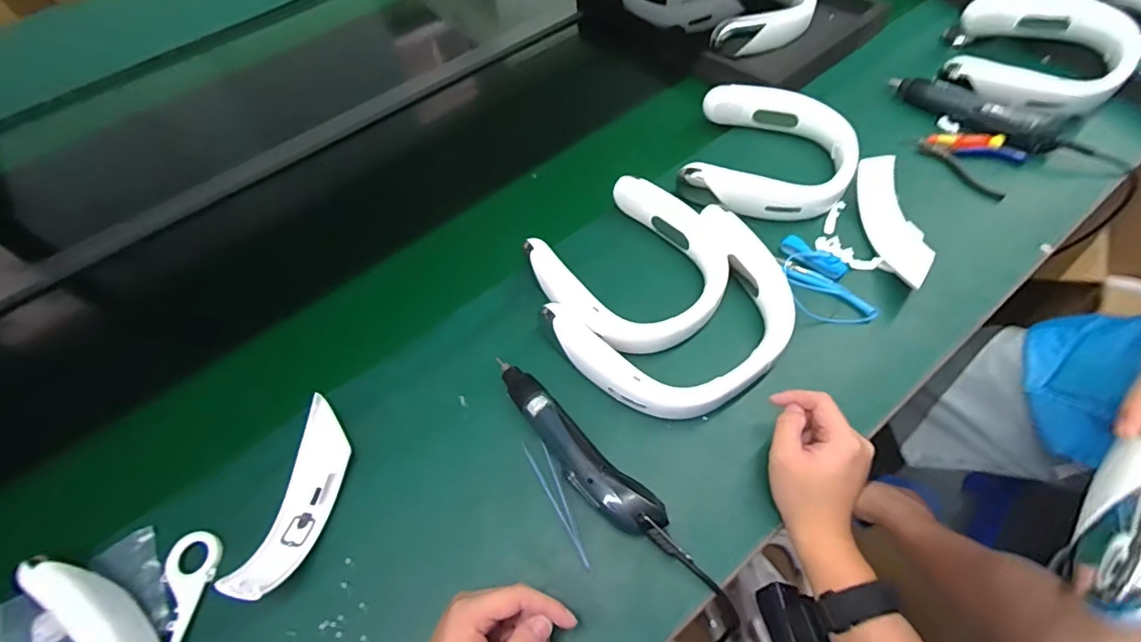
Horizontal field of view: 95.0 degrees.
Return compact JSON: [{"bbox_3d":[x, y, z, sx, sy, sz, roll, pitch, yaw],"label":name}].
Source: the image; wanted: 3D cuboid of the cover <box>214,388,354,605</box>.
[{"bbox_3d":[-0.247,0.155,0.480,0.053,0.047,0.180,5,59,7],"label":"cover"}]

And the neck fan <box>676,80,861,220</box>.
[{"bbox_3d":[0.255,-0.210,0.673,0.201,0.049,0.205,16,61,14],"label":"neck fan"}]

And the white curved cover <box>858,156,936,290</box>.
[{"bbox_3d":[0.378,-0.116,0.611,0.049,0.047,0.168,-6,58,1],"label":"white curved cover"}]

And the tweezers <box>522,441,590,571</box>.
[{"bbox_3d":[-0.010,0.163,0.478,0.021,0.007,0.124,-24,59,-11],"label":"tweezers"}]

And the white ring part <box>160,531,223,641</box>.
[{"bbox_3d":[-0.340,0.235,0.459,0.047,0.006,0.093,-2,58,3],"label":"white ring part"}]

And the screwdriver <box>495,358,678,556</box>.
[{"bbox_3d":[0.004,0.124,0.493,0.239,0.037,0.049,39,68,24],"label":"screwdriver"}]

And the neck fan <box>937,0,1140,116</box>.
[{"bbox_3d":[0.636,-0.361,0.712,0.199,0.072,0.203,25,63,19],"label":"neck fan"}]

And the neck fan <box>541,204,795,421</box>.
[{"bbox_3d":[0.120,0.005,0.551,0.246,0.056,0.180,-31,61,-15],"label":"neck fan"}]

